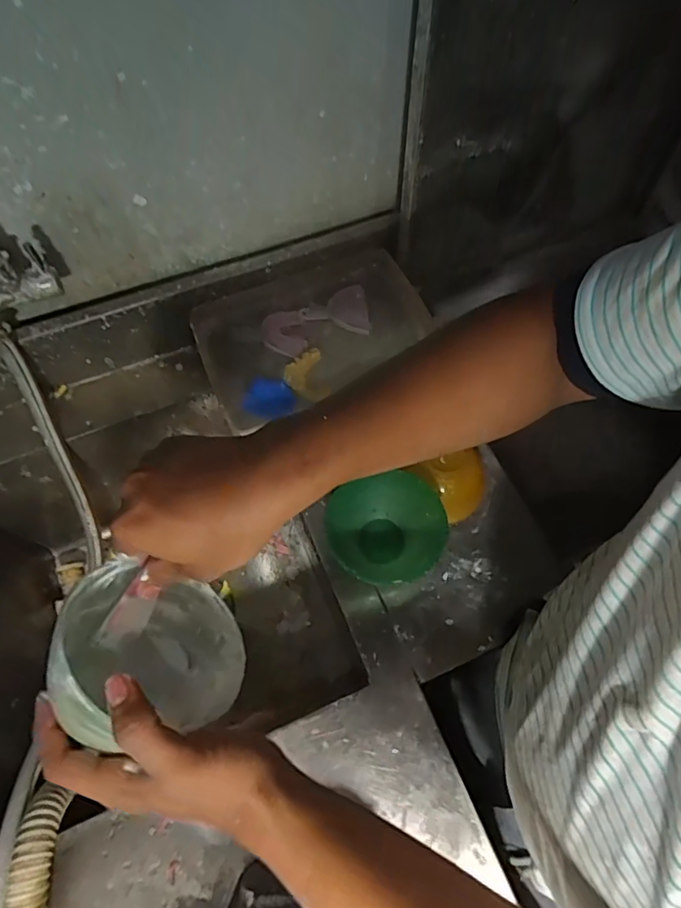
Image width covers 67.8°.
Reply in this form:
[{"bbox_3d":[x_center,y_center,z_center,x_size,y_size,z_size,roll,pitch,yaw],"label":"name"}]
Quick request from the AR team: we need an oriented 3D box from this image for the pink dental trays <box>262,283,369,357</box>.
[{"bbox_3d":[-0.031,-0.173,0.671,0.143,0.033,0.064,-19,68,-9],"label":"pink dental trays"}]

